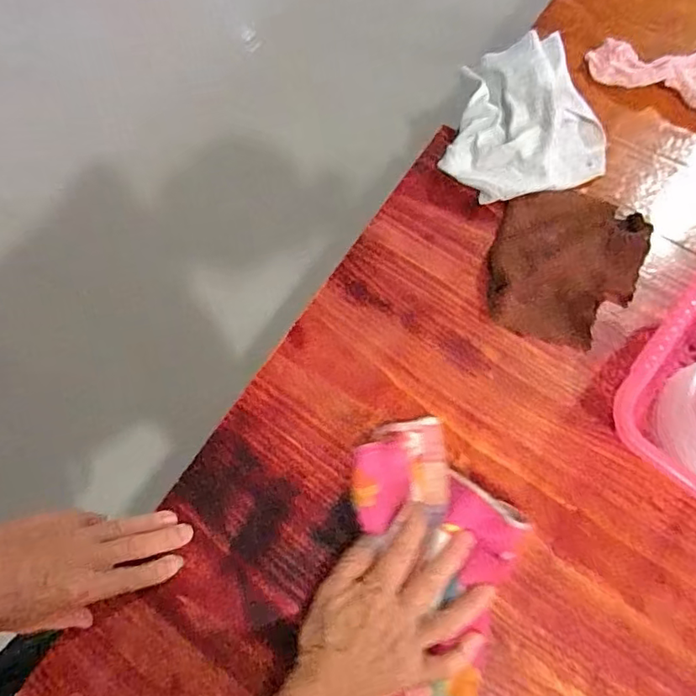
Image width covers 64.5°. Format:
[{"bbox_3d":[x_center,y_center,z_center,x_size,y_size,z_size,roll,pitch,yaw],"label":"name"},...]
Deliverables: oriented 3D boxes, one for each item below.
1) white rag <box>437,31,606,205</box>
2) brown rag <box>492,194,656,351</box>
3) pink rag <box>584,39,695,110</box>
[{"bbox_3d":[0.183,-0.225,0.545,0.156,0.044,0.185,17,74,8],"label":"white rag"},{"bbox_3d":[0.196,-0.077,0.497,0.124,0.030,0.140,17,73,8],"label":"brown rag"},{"bbox_3d":[0.340,-0.285,0.569,0.171,0.027,0.082,30,76,11],"label":"pink rag"}]

